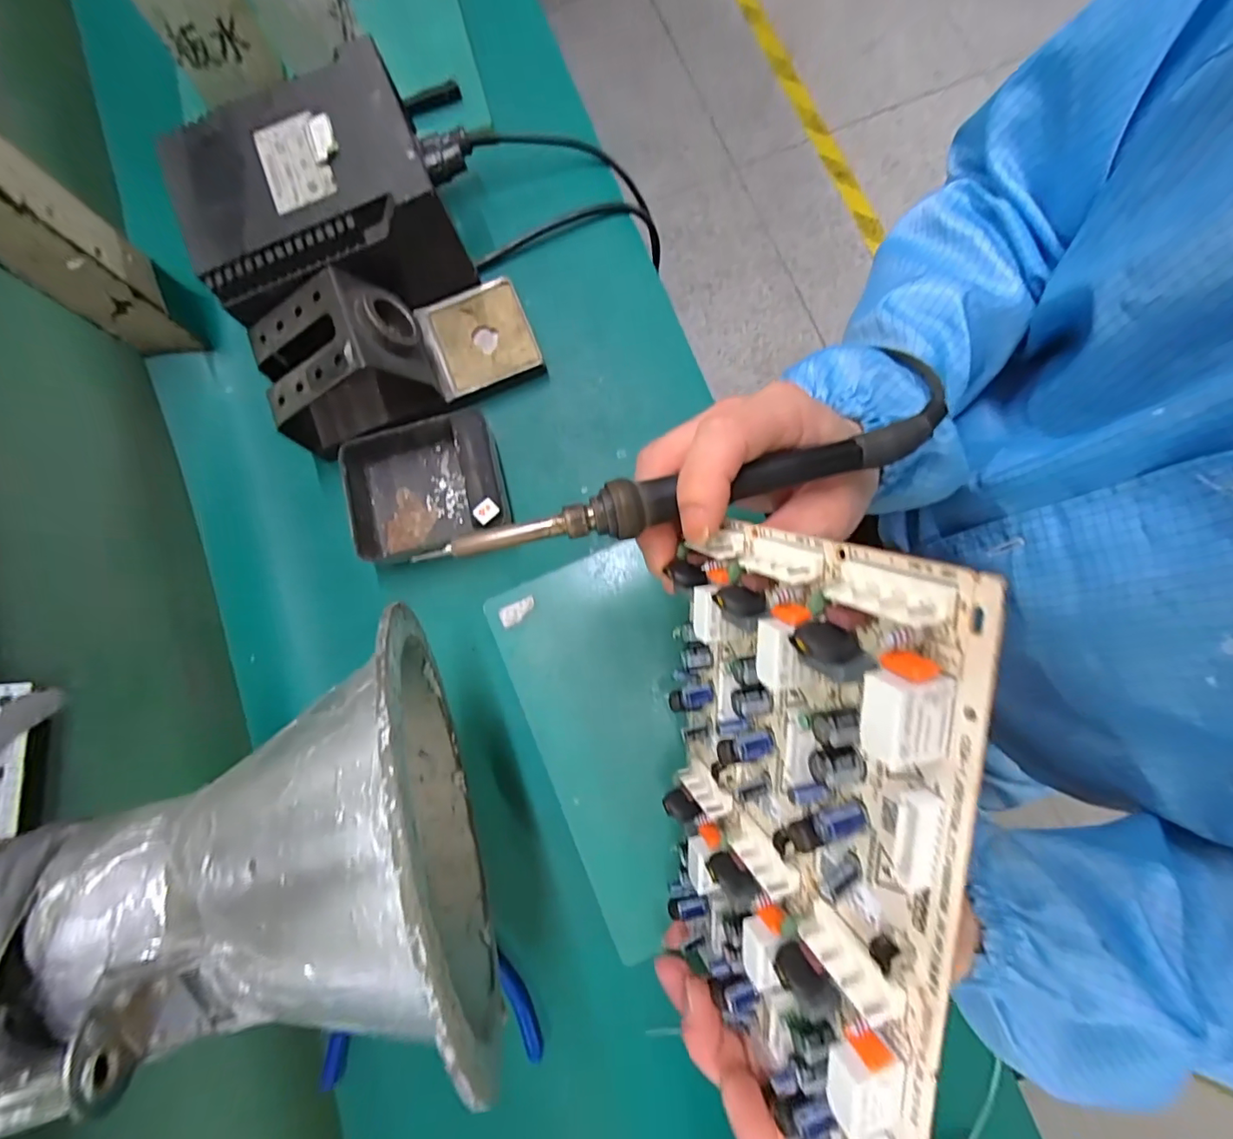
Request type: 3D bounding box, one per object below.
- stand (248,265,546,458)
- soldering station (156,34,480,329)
[{"bbox_3d":[-0.134,-0.138,0.333,0.157,0.070,0.074,-23,80,-3],"label":"stand"},{"bbox_3d":[-0.171,-0.216,0.338,0.159,0.089,0.131,-23,81,-1],"label":"soldering station"}]

